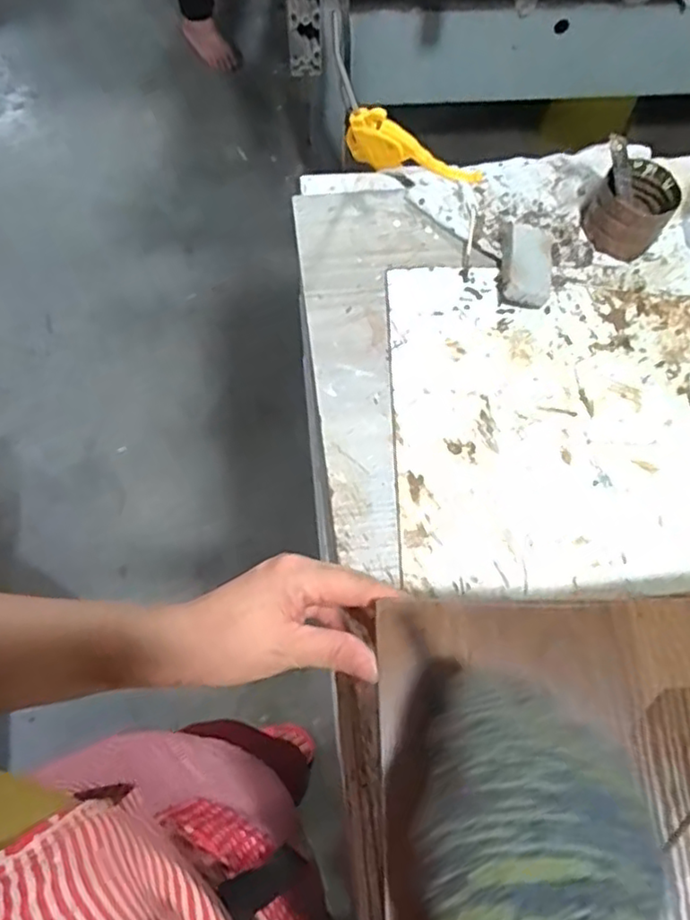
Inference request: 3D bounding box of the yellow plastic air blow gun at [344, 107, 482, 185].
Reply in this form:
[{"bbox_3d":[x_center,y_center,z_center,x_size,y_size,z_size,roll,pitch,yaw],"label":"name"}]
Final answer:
[{"bbox_3d":[0.064,-0.283,0.594,0.127,0.051,0.021,17,66,-8],"label":"yellow plastic air blow gun"}]

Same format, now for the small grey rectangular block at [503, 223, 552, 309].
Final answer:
[{"bbox_3d":[0.152,-0.165,0.536,0.037,0.024,0.083,9,66,2],"label":"small grey rectangular block"}]

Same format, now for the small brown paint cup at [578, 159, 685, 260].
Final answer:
[{"bbox_3d":[0.242,-0.213,0.550,0.063,0.058,0.069,1,66,-2],"label":"small brown paint cup"}]

